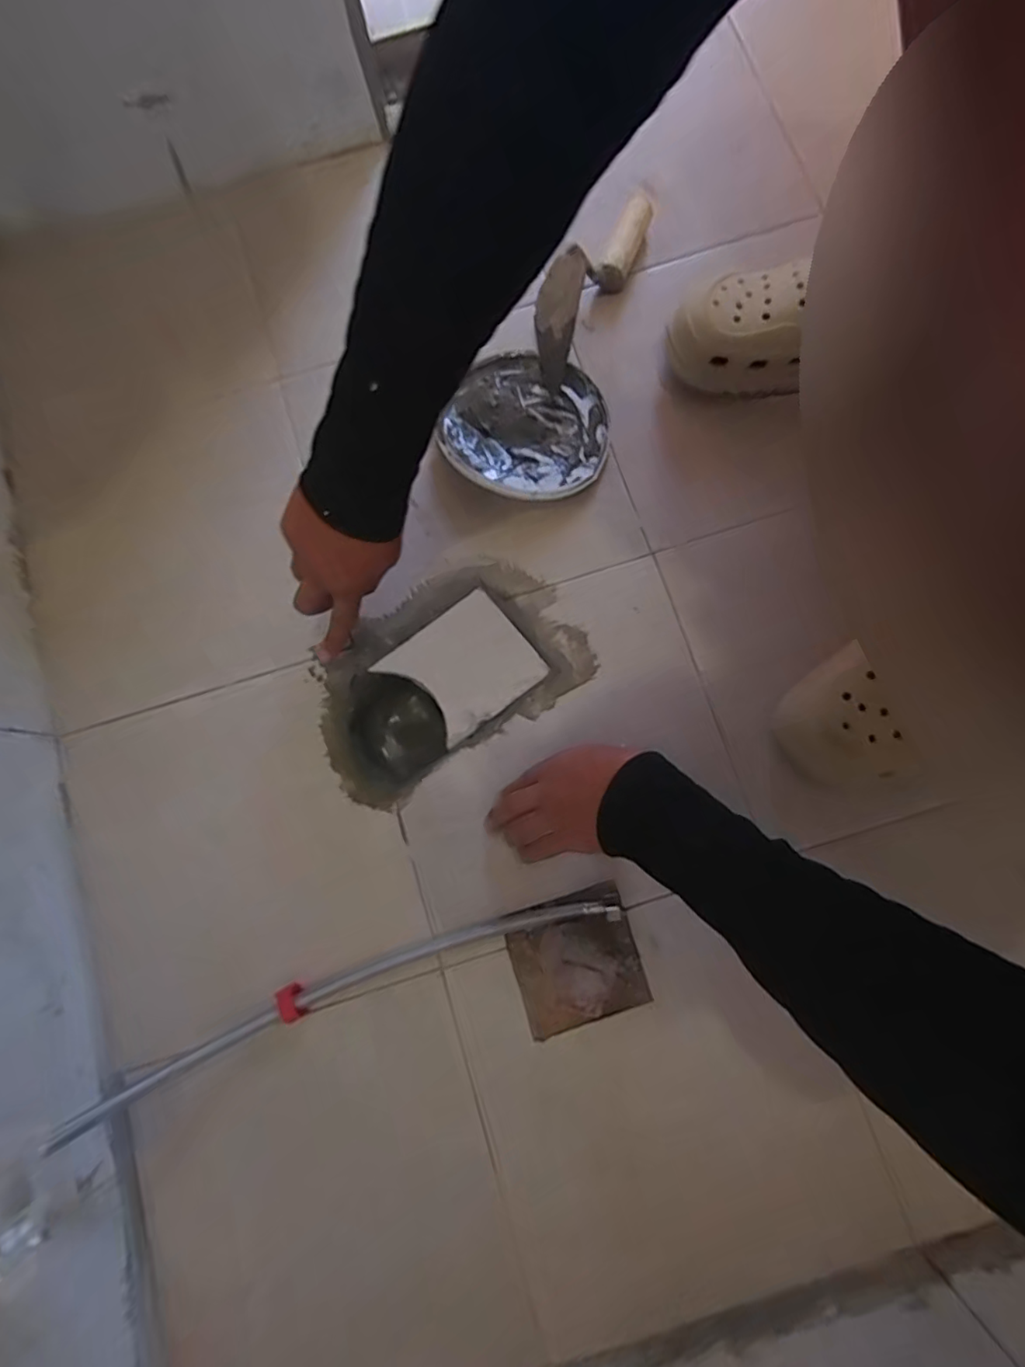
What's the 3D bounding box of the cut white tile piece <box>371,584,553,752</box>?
[{"bbox_3d":[-0.045,-0.017,0.541,0.121,0.004,0.109,-37,81,-6],"label":"cut white tile piece"}]

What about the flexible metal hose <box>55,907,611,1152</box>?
[{"bbox_3d":[-0.111,0.238,0.444,0.413,0.101,0.030,-19,80,1],"label":"flexible metal hose"}]

